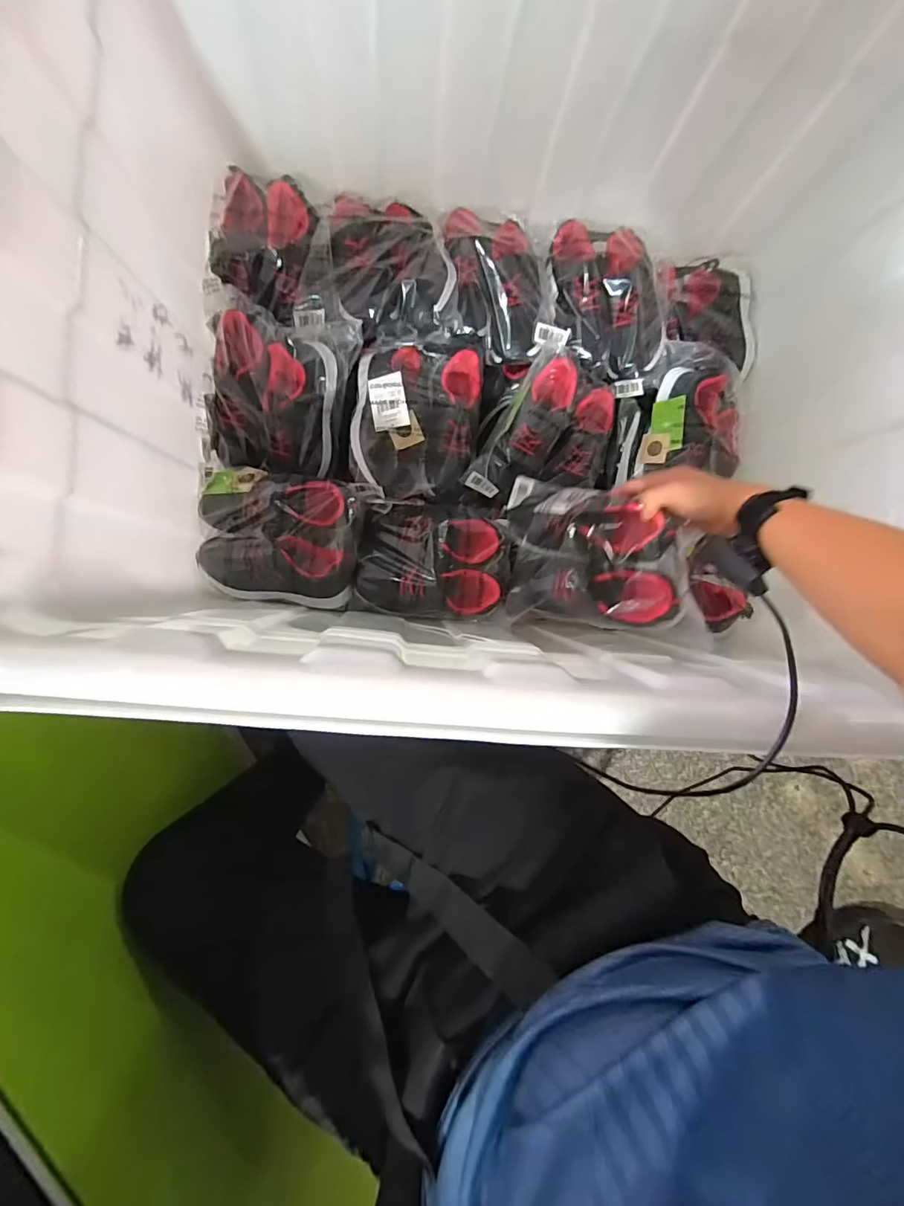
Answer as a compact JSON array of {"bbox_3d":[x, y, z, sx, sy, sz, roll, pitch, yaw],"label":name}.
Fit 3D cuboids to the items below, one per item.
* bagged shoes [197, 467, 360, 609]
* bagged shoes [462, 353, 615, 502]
[{"bbox_3d":[-0.249,-0.094,0.664,0.225,0.083,0.179,6,91,-6],"label":"bagged shoes"},{"bbox_3d":[0.151,-0.239,0.695,0.168,0.089,0.232,32,88,-6],"label":"bagged shoes"}]

